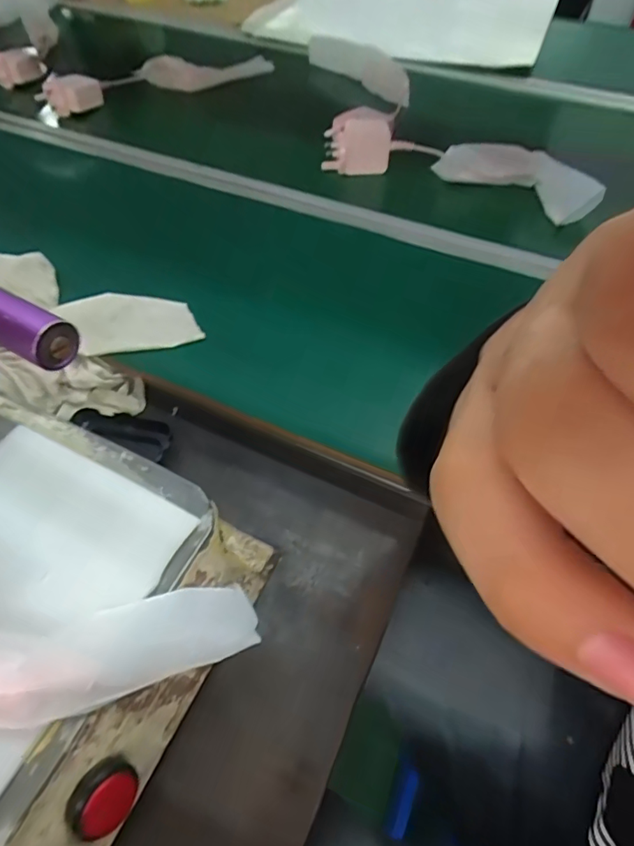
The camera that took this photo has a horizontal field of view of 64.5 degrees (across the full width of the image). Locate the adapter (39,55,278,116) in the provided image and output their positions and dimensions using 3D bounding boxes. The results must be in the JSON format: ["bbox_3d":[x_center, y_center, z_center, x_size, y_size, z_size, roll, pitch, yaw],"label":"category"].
[{"bbox_3d":[-0.276,-0.605,0.869,0.386,0.062,0.076,-20,59,-12],"label":"adapter"}]

